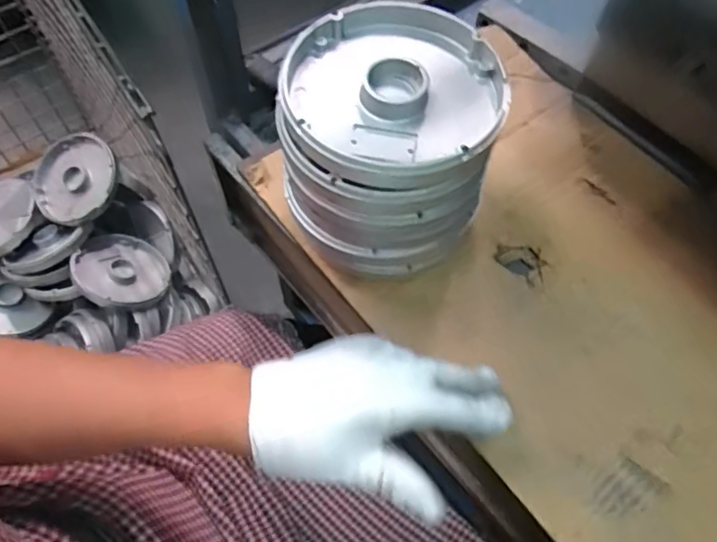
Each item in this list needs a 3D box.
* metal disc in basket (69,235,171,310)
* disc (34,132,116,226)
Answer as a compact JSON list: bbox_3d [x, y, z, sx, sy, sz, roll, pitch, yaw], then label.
[{"bbox_3d":[-0.364,0.005,0.869,0.137,0.032,0.153,35,34,1],"label":"metal disc in basket"},{"bbox_3d":[-0.429,-0.137,0.861,0.135,0.030,0.132,-1,83,11],"label":"disc"}]

